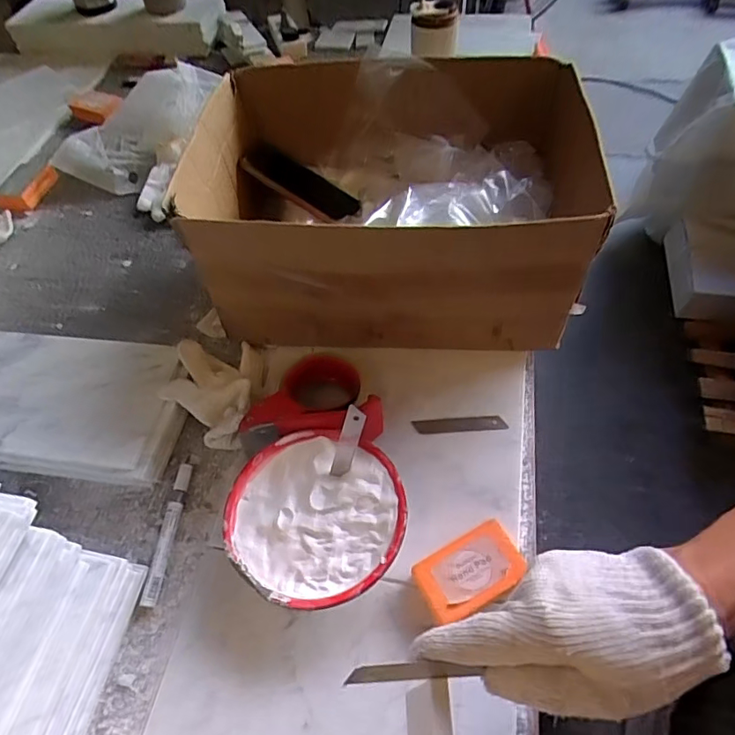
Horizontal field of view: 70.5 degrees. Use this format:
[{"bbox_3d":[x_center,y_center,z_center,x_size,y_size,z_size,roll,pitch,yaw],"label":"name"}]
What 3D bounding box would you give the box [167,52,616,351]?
[{"bbox_3d":[0.032,-0.189,0.630,0.431,0.217,0.312,-2,58,4],"label":"box"}]

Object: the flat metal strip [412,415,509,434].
[{"bbox_3d":[0.102,0.063,0.574,0.099,0.004,0.016,-4,62,4],"label":"flat metal strip"}]

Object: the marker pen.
[{"bbox_3d":[-0.204,0.162,0.533,0.018,0.017,0.151,2,53,5],"label":"marker pen"}]

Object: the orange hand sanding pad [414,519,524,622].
[{"bbox_3d":[0.092,0.186,0.470,0.092,0.029,0.056,-25,55,-15],"label":"orange hand sanding pad"}]

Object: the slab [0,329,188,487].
[{"bbox_3d":[-0.454,0.031,0.614,0.494,0.056,0.161,7,58,8],"label":"slab"}]

